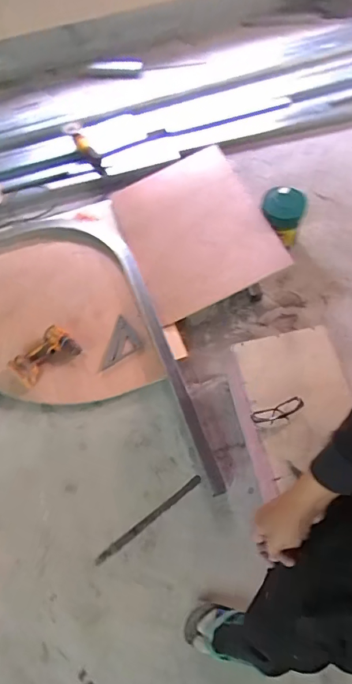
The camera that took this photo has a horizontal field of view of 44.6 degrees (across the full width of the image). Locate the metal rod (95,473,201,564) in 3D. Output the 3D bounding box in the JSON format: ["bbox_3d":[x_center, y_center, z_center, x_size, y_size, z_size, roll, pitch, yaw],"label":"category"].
[{"bbox_3d":[-0.079,0.535,1.301,0.385,0.012,0.024,-34,65,-18],"label":"metal rod"}]

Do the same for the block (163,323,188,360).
[{"bbox_3d":[-0.001,0.000,1.594,0.053,0.020,0.144,-17,61,-9],"label":"block"}]

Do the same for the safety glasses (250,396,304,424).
[{"bbox_3d":[0.281,0.191,1.177,0.146,0.031,0.051,-21,61,-8],"label":"safety glasses"}]

